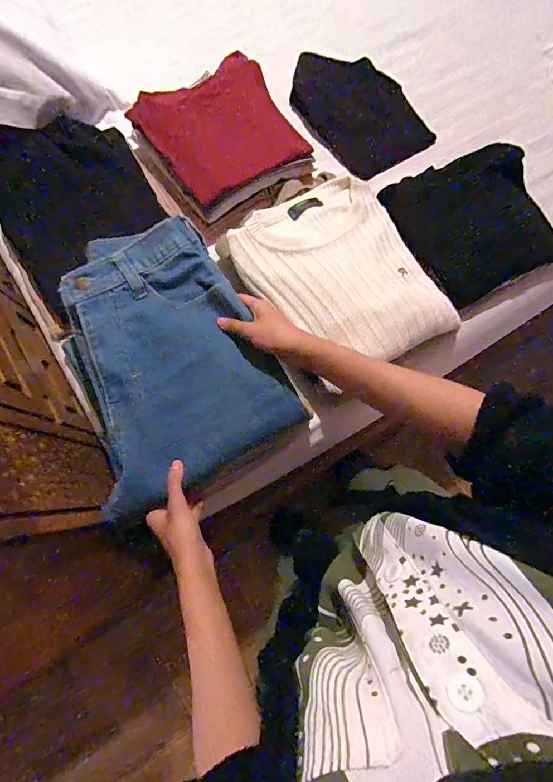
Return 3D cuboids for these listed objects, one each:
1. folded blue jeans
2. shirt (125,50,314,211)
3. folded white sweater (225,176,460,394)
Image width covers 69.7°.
[{"bbox_3d":[-0.133,-0.043,0.469,0.223,0.068,0.291,-28,77,-6],"label":"folded blue jeans"},{"bbox_3d":[-0.091,-0.423,0.640,0.216,0.012,0.201,-33,89,-8],"label":"shirt"},{"bbox_3d":[0.092,-0.164,0.561,0.242,0.049,0.273,-29,76,-8],"label":"folded white sweater"}]

